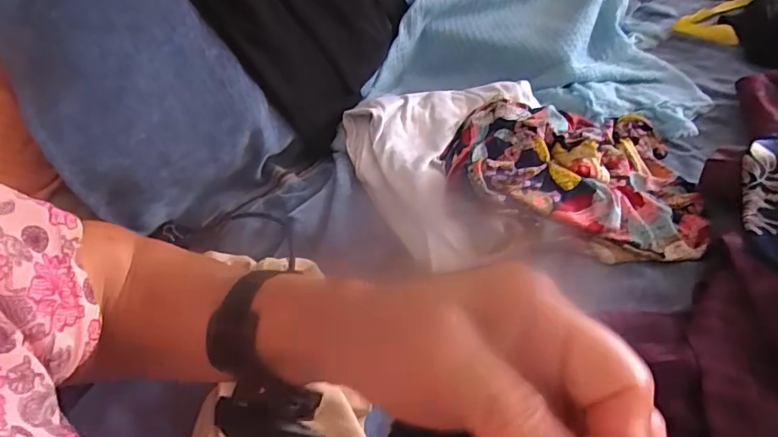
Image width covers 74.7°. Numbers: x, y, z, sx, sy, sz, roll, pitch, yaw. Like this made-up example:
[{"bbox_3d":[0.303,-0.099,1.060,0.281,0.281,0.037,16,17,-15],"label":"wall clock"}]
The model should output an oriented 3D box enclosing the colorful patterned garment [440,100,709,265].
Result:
[{"bbox_3d":[0.175,-0.053,0.490,0.229,0.051,0.190,-3,46,2],"label":"colorful patterned garment"}]

